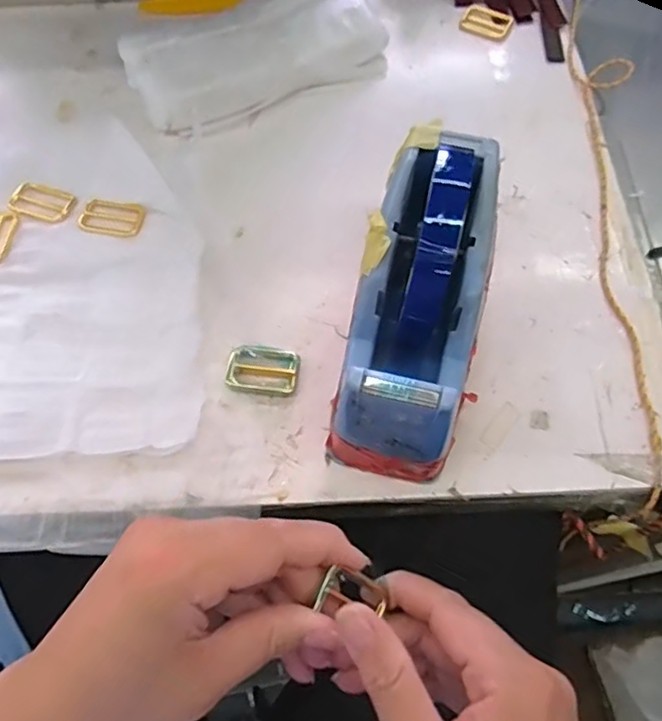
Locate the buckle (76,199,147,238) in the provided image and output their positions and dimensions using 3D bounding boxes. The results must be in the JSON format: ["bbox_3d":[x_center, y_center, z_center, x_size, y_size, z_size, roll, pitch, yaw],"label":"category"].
[{"bbox_3d":[-0.164,-0.106,0.461,0.048,0.004,0.028,10,76,-2],"label":"buckle"}]

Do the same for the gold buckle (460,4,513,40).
[{"bbox_3d":[0.141,-0.306,0.555,0.043,0.006,0.033,26,67,12],"label":"gold buckle"}]

